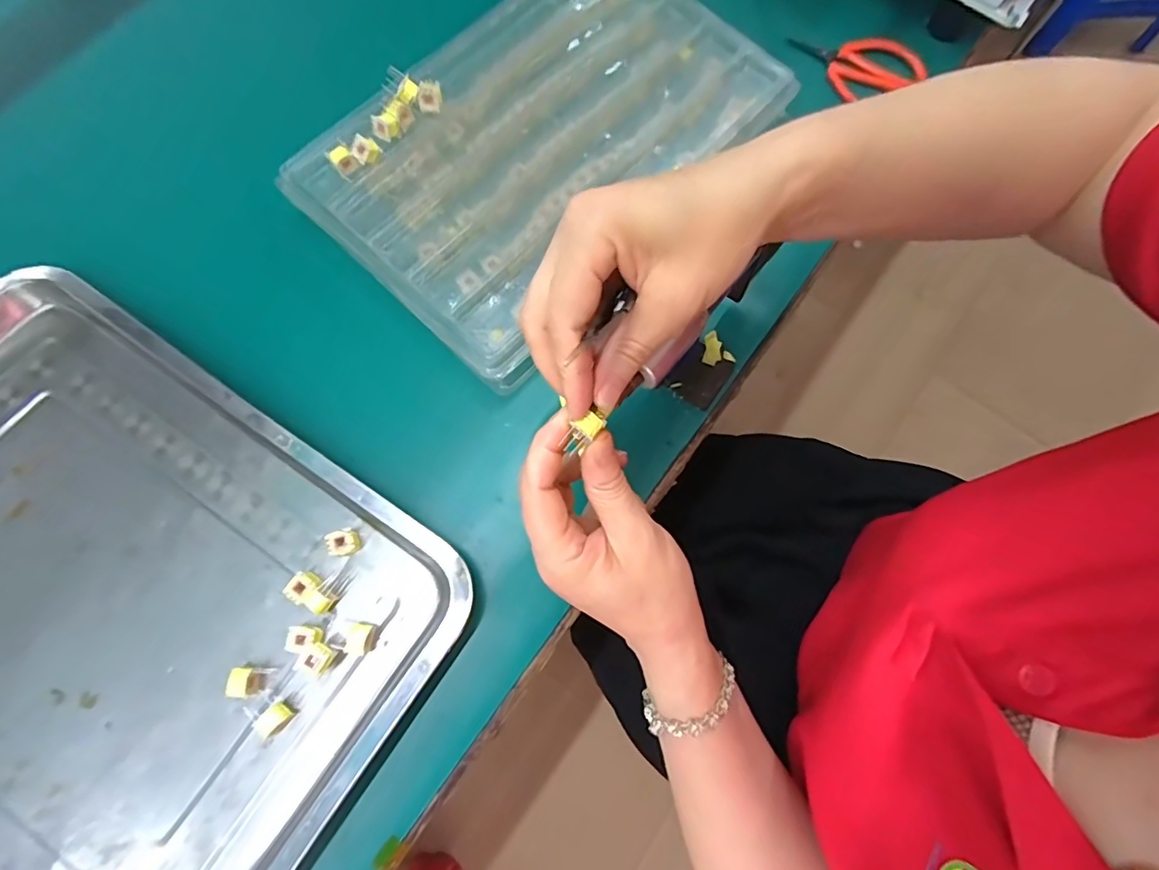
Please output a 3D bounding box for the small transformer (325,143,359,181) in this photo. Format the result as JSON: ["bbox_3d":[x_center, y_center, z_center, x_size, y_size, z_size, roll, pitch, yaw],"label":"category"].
[{"bbox_3d":[-0.161,-0.188,0.369,0.014,0.012,0.018,-41,81,-12],"label":"small transformer"}]

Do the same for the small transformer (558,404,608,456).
[{"bbox_3d":[0.002,-0.002,0.246,0.011,0.009,0.020,42,80,10],"label":"small transformer"}]

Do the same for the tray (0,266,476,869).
[{"bbox_3d":[-0.300,0.099,0.325,0.403,0.038,0.298,34,76,6],"label":"tray"}]

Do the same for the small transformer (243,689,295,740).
[{"bbox_3d":[-0.179,0.160,0.310,0.023,0.009,0.018,43,77,8],"label":"small transformer"}]

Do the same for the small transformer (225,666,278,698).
[{"bbox_3d":[-0.190,0.143,0.312,0.019,0.015,0.015,1,75,-3],"label":"small transformer"}]

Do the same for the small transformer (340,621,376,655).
[{"bbox_3d":[-0.134,0.121,0.323,0.022,0.011,0.016,10,75,0],"label":"small transformer"}]

